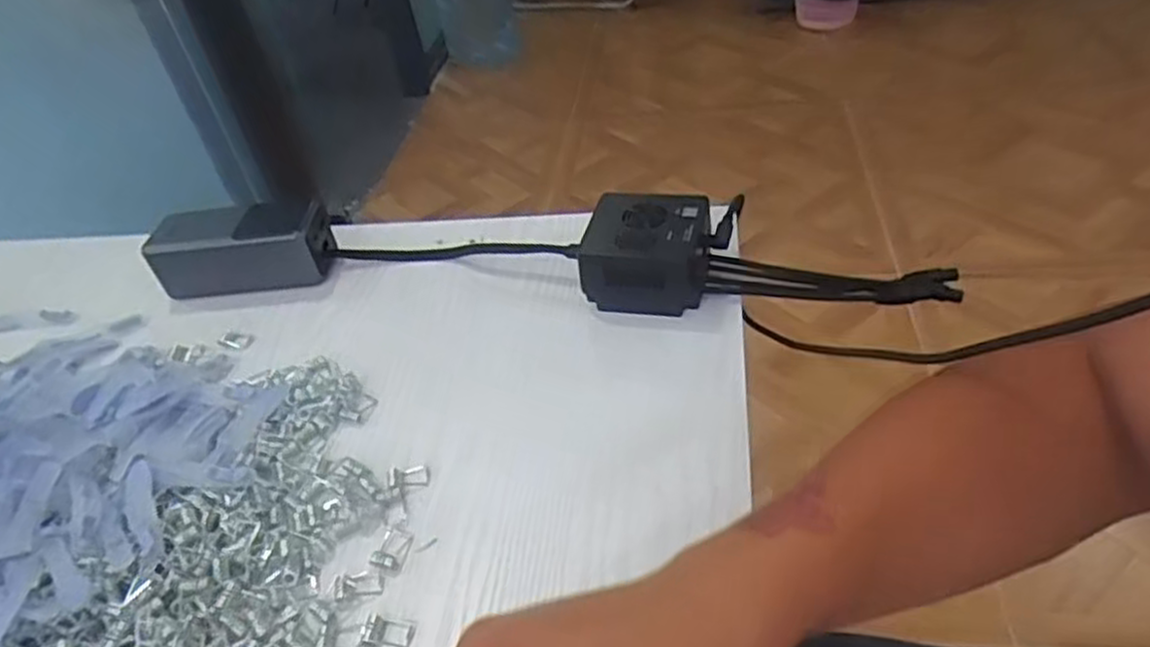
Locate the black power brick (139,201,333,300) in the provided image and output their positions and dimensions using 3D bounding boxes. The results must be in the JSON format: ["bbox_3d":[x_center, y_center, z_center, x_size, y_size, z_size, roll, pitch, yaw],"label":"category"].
[{"bbox_3d":[-0.261,-0.059,0.611,0.136,0.052,0.058,-8,40,2],"label":"black power brick"}]

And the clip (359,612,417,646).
[{"bbox_3d":[-0.090,0.147,0.371,0.025,0.004,0.015,4,42,15],"label":"clip"}]

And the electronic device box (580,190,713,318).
[{"bbox_3d":[0.049,-0.047,0.532,0.083,0.058,0.071,3,42,14],"label":"electronic device box"}]

